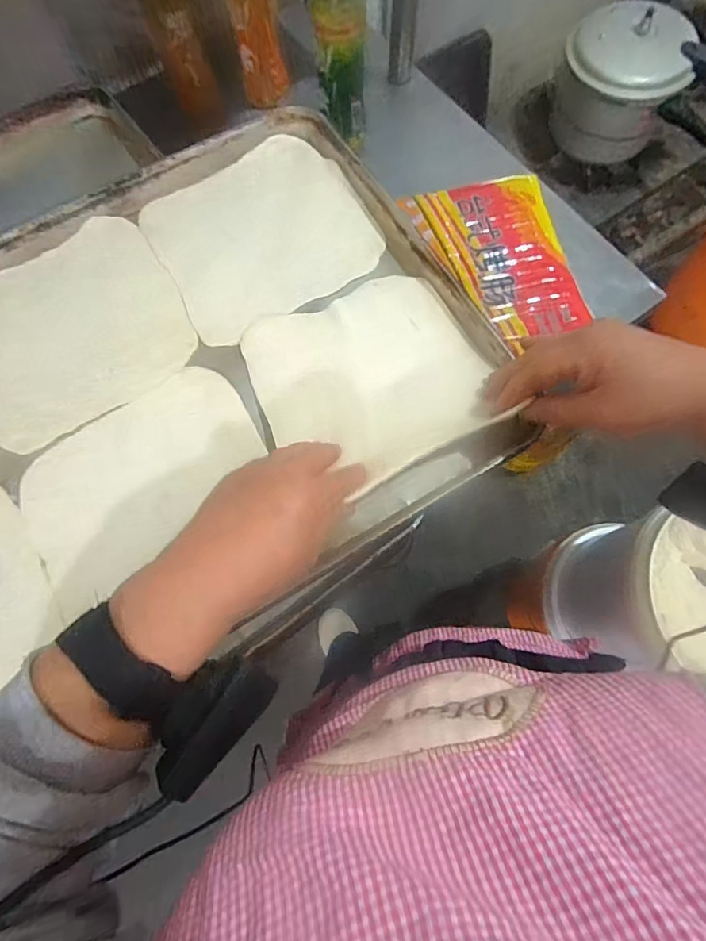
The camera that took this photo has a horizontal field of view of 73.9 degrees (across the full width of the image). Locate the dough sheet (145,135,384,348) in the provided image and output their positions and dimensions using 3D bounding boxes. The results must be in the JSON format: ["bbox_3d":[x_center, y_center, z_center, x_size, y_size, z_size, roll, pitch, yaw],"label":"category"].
[{"bbox_3d":[-0.084,-0.219,0.435,0.185,0.010,0.167,-31,75,-8],"label":"dough sheet"}]

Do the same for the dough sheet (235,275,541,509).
[{"bbox_3d":[0.011,-0.092,0.383,0.178,0.039,0.167,-29,75,-7],"label":"dough sheet"}]

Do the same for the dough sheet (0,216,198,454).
[{"bbox_3d":[-0.250,-0.125,0.416,0.190,0.011,0.180,-31,75,-8],"label":"dough sheet"}]

